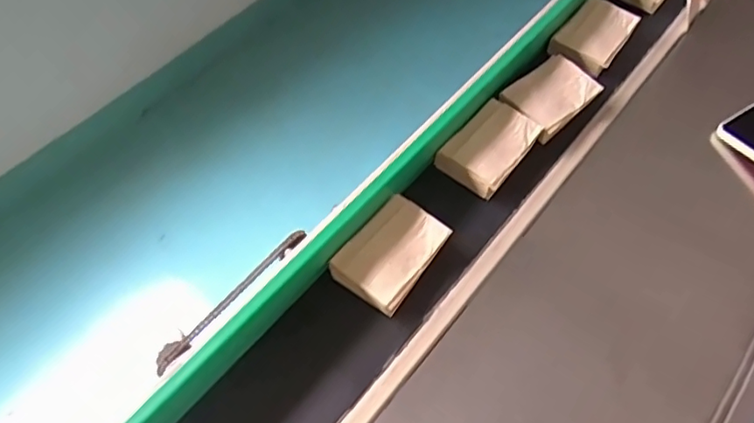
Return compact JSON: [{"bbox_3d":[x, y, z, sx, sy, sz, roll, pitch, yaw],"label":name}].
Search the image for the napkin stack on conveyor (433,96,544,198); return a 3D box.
[{"bbox_3d":[0.126,-0.072,0.644,0.071,0.027,0.105,37,64,21],"label":"napkin stack on conveyor"}]

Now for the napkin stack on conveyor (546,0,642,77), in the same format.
[{"bbox_3d":[0.279,-0.227,0.746,0.076,0.026,0.129,36,64,21],"label":"napkin stack on conveyor"}]

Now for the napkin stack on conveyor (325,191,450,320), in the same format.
[{"bbox_3d":[0.015,0.039,0.566,0.074,0.024,0.103,34,63,20],"label":"napkin stack on conveyor"}]

